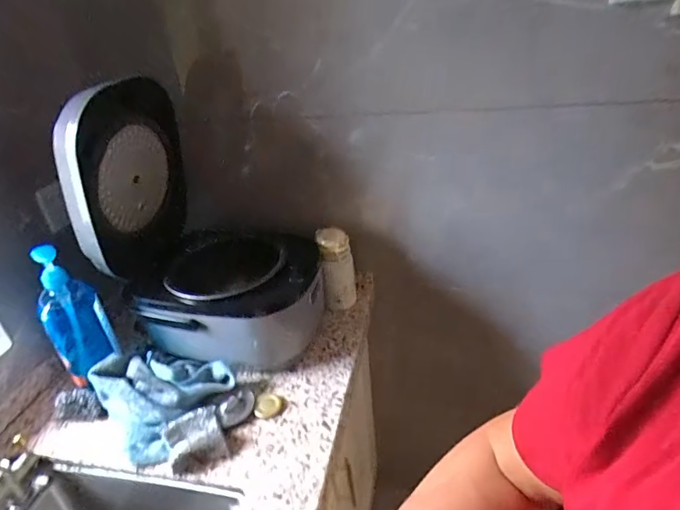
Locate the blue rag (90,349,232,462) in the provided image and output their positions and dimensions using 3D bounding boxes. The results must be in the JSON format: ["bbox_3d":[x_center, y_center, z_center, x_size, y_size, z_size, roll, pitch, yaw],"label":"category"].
[{"bbox_3d":[-0.316,0.233,0.771,0.196,0.076,0.181,18,38,35],"label":"blue rag"}]

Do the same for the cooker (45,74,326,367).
[{"bbox_3d":[-0.244,-0.036,0.817,0.335,0.490,0.271,7,33,22],"label":"cooker"}]

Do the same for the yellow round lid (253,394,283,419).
[{"bbox_3d":[-0.123,0.260,0.766,0.046,0.007,0.050,-5,30,3],"label":"yellow round lid"}]

